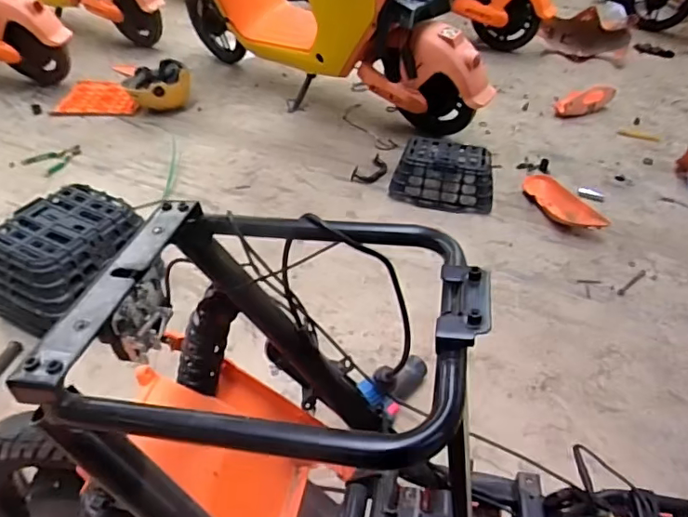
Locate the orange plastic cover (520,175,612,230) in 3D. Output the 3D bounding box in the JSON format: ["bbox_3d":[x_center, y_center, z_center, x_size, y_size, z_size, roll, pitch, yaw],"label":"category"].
[{"bbox_3d":[0.668,-0.181,1.632,0.116,0.062,0.316,-8,41,-12],"label":"orange plastic cover"}]

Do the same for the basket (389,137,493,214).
[{"bbox_3d":[0.325,-0.271,1.666,0.317,0.123,0.230,13,41,12],"label":"basket"}]

